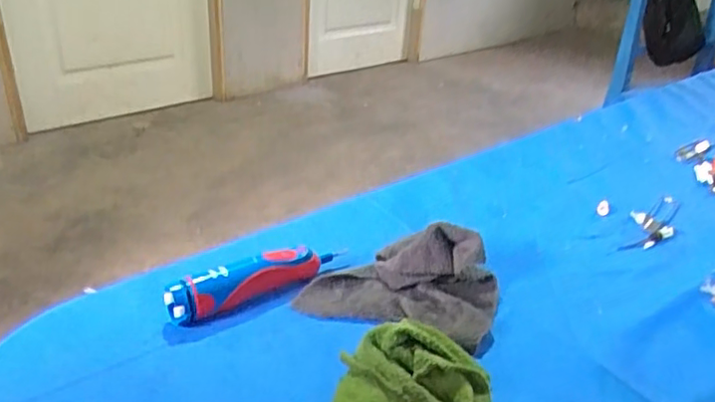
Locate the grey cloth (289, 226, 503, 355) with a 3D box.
[{"bbox_3d":[0.036,0.061,0.501,0.153,0.046,0.090,11,31,15],"label":"grey cloth"}]

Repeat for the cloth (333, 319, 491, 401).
[{"bbox_3d":[0.034,0.116,0.413,0.107,0.034,0.072,-3,30,-10],"label":"cloth"}]

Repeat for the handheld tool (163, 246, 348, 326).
[{"bbox_3d":[-0.080,0.062,0.500,0.147,0.033,0.026,-18,36,-32],"label":"handheld tool"}]

